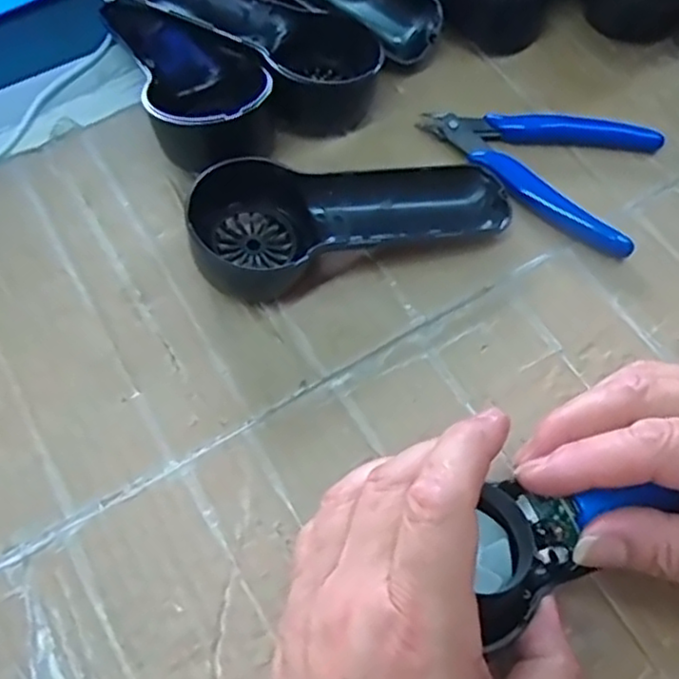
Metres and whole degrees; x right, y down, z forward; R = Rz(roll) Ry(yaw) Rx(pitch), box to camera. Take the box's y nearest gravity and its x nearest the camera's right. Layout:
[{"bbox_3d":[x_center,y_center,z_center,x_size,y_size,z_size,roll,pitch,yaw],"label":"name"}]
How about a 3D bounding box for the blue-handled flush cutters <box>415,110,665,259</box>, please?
[{"bbox_3d":[0.106,-0.098,0.351,0.120,0.012,0.073,31,68,15],"label":"blue-handled flush cutters"}]

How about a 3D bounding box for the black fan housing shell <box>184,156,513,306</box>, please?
[{"bbox_3d":[0.003,-0.067,0.323,0.149,0.037,0.065,-14,65,-6],"label":"black fan housing shell"}]

